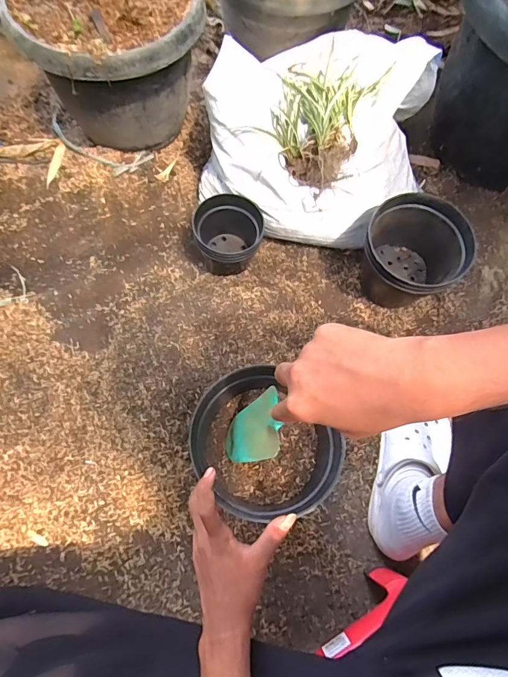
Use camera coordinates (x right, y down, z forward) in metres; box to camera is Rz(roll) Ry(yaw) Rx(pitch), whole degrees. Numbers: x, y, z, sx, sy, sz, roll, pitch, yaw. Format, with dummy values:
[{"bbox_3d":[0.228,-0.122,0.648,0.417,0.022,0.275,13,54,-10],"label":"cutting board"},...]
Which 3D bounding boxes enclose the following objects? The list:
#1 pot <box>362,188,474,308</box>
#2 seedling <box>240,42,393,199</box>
[{"bbox_3d":[0.272,-0.146,0.746,0.161,0.160,0.167,1,72,-2],"label":"pot"},{"bbox_3d":[0.114,-0.365,0.697,0.156,0.088,0.182,34,73,7],"label":"seedling"}]

